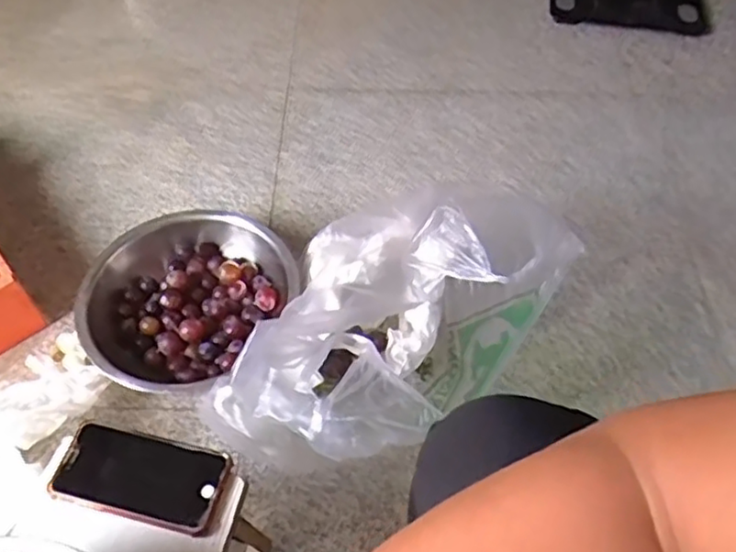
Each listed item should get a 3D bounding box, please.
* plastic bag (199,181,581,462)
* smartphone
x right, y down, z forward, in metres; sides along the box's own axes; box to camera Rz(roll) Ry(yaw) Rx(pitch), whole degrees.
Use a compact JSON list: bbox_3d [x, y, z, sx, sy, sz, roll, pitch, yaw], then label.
[{"bbox_3d":[0.009,0.067,0.690,0.285,0.284,0.291,24,58,17],"label":"plastic bag"},{"bbox_3d":[-0.189,0.164,0.545,0.136,0.011,0.068,12,54,8],"label":"smartphone"}]

